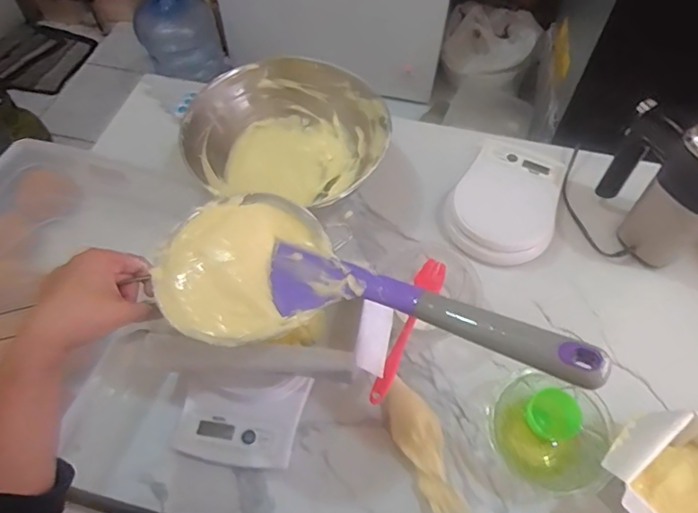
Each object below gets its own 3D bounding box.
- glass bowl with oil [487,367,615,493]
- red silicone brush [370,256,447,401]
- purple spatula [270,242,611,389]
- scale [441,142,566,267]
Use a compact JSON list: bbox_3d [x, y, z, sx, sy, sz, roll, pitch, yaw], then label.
[{"bbox_3d":[0.201,0.176,0.513,0.117,0.055,0.093,28,63,16],"label":"glass bowl with oil"},{"bbox_3d":[0.066,0.074,0.553,0.029,0.015,0.205,22,47,13],"label":"red silicone brush"},{"bbox_3d":[0.043,0.042,0.383,0.272,0.017,0.058,14,57,30],"label":"purple spatula"},{"bbox_3d":[0.212,-0.077,0.683,0.138,0.039,0.205,26,62,15],"label":"scale"}]

